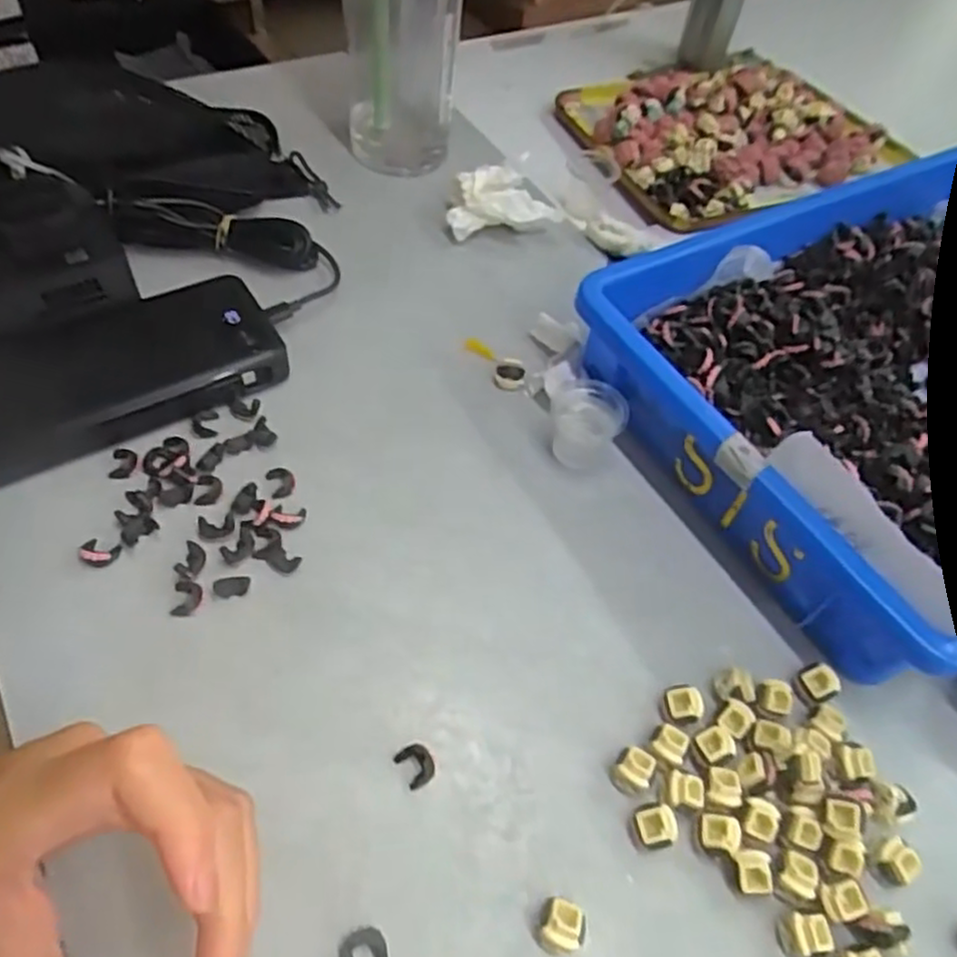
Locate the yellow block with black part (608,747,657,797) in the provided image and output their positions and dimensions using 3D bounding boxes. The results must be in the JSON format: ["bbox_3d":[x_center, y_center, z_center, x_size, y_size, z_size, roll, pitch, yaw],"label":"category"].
[{"bbox_3d":[0.062,0.117,0.288,0.014,0.011,0.016,30,56,15],"label":"yellow block with black part"}]

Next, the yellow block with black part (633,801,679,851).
[{"bbox_3d":[0.068,0.134,0.276,0.014,0.013,0.016,-15,57,-17],"label":"yellow block with black part"}]

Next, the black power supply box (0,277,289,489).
[{"bbox_3d":[-0.185,-0.054,0.372,0.155,0.028,0.077,-24,60,-22],"label":"black power supply box"}]

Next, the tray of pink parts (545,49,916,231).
[{"bbox_3d":[0.199,-0.291,0.587,0.265,0.035,0.205,-24,60,-22],"label":"tray of pink parts"}]

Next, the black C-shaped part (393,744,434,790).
[{"bbox_3d":[-0.024,0.113,0.284,0.013,0.007,0.015,-28,62,-21],"label":"black C-shaped part"}]

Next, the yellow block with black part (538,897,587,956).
[{"bbox_3d":[0.029,0.160,0.255,0.016,0.014,0.017,19,54,7],"label":"yellow block with black part"}]

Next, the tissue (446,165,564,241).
[{"bbox_3d":[0.015,-0.184,0.482,0.071,0.029,0.043,-5,55,-10],"label":"tissue"}]

